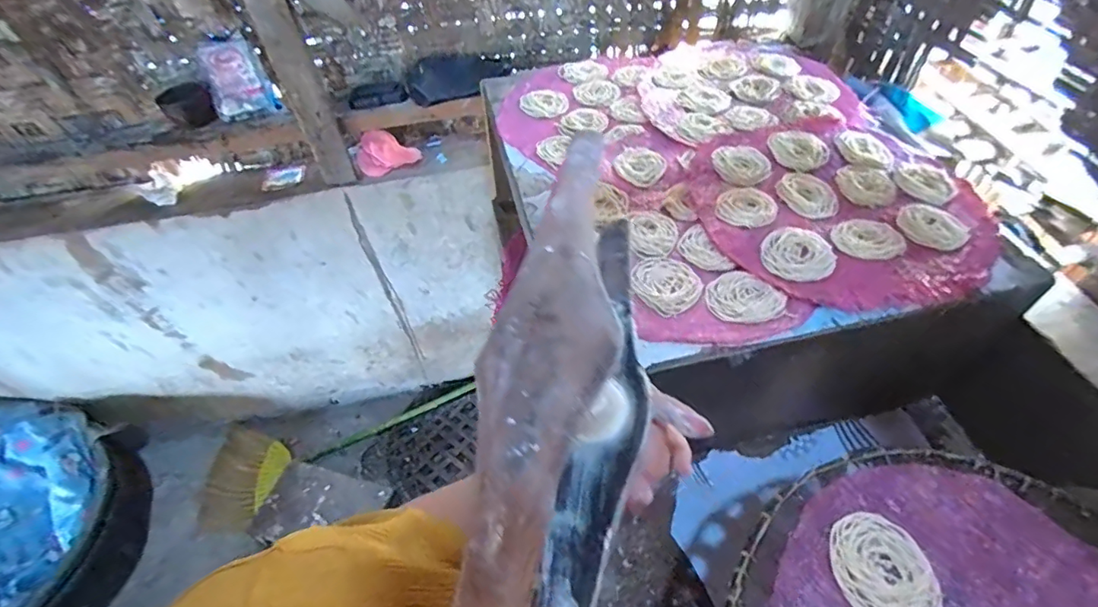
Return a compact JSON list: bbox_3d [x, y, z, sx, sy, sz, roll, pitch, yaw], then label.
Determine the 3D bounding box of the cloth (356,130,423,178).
[{"bbox_3d":[-0.327,-0.307,1.051,0.123,0.085,0.031,-16,51,-10],"label":"cloth"}]

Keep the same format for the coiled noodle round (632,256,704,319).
[{"bbox_3d":[0.124,-0.023,0.553,0.071,0.010,0.081,21,54,19],"label":"coiled noodle round"}]

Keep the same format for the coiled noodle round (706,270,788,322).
[{"bbox_3d":[0.205,-0.009,0.542,0.077,0.005,0.063,5,51,8],"label":"coiled noodle round"}]

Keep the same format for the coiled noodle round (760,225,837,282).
[{"bbox_3d":[0.274,-0.055,0.572,0.079,0.007,0.074,-2,50,2],"label":"coiled noodle round"}]

